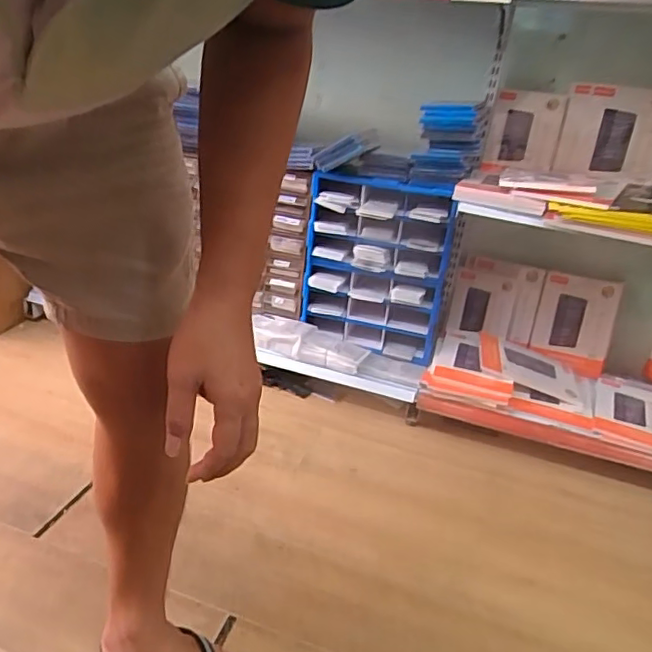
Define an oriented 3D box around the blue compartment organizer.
[{"bbox_3d":[0.124,-0.145,1.496,0.358,0.436,0.087,14,27,16],"label":"blue compartment organizer"}]

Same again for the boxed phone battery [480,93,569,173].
[{"bbox_3d":[0.493,-0.485,1.452,0.171,0.189,0.029,12,3,26],"label":"boxed phone battery"}]

